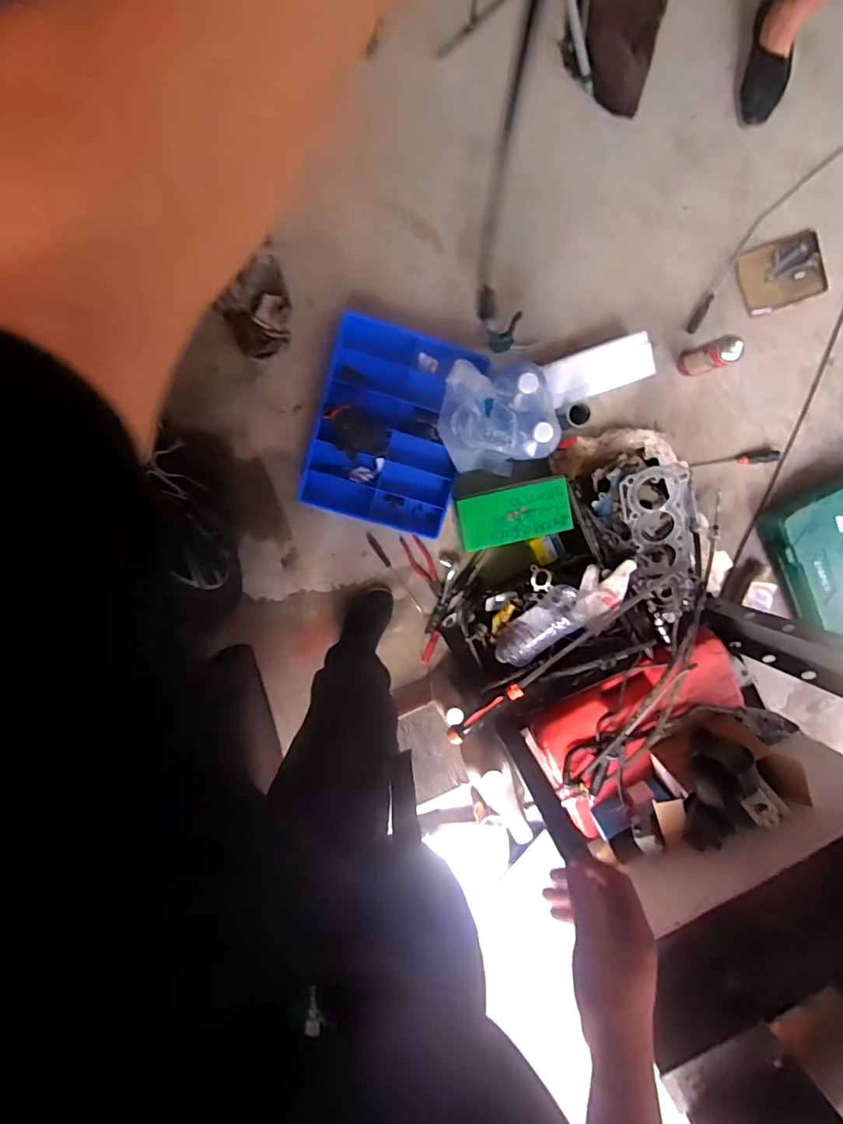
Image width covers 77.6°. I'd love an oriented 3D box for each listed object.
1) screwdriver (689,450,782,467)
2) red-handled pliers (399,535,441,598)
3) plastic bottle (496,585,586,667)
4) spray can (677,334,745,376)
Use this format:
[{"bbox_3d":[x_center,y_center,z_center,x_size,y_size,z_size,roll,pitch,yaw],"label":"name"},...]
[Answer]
[{"bbox_3d":[0.801,-0.261,1.326,0.248,0.025,0.030,-5,99,-2],"label":"screwdriver"},{"bbox_3d":[0.004,0.008,1.312,0.052,0.018,0.171,-26,99,-1],"label":"red-handled pliers"},{"bbox_3d":[0.265,0.159,1.179,0.096,0.080,0.236,40,117,-7],"label":"plastic bottle"},{"bbox_3d":[0.655,-0.467,1.195,0.071,0.173,0.065,-19,99,-2],"label":"spray can"}]

